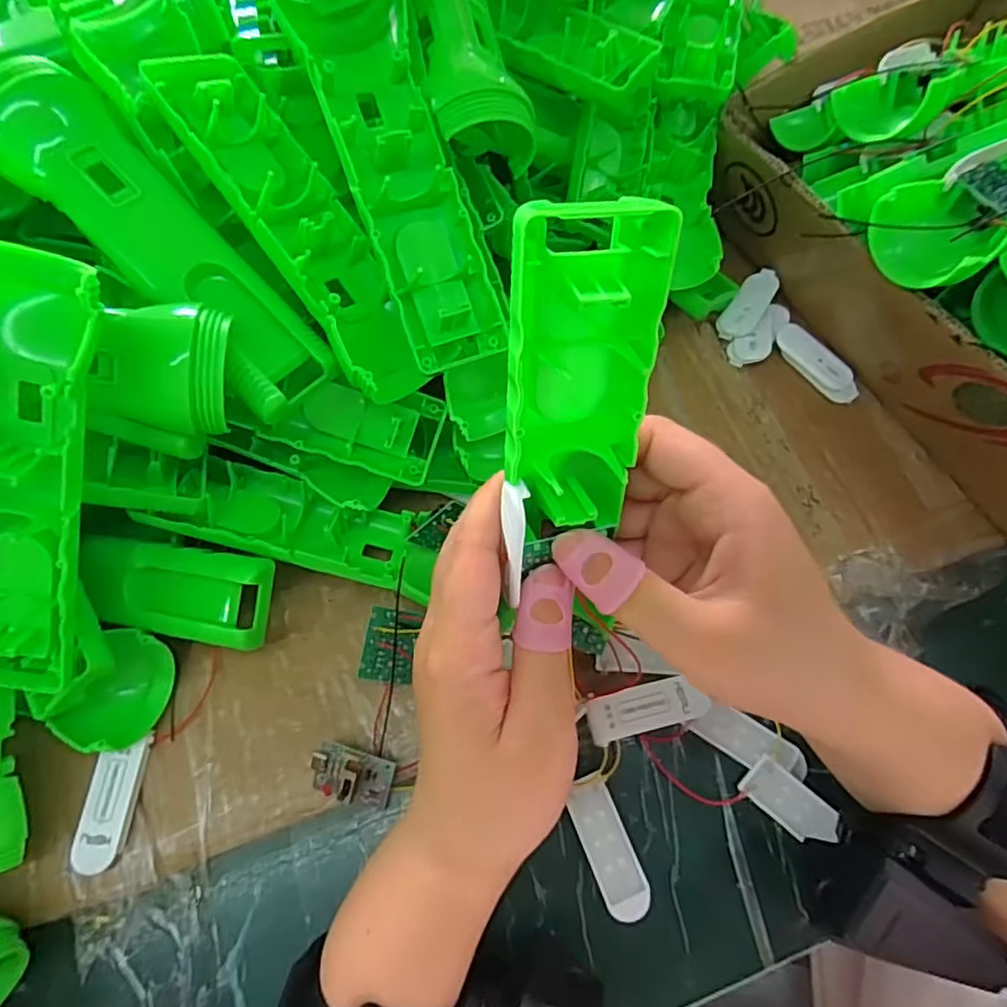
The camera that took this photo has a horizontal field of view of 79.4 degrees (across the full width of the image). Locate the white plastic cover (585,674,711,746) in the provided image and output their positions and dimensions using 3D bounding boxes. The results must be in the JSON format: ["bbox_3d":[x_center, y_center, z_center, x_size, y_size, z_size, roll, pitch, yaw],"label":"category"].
[{"bbox_3d":[0.062,0.092,0.272,0.049,0.004,0.019,-17,76,2],"label":"white plastic cover"}]

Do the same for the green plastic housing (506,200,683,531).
[{"bbox_3d":[0.023,-0.036,0.175,0.041,0.092,0.025,2,40,2],"label":"green plastic housing"}]

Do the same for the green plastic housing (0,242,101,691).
[{"bbox_3d":[-0.172,-0.002,0.217,0.045,0.030,0.166,18,107,9],"label":"green plastic housing"}]

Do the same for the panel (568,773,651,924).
[{"bbox_3d":[0.046,0.151,0.268,0.020,0.005,0.056,-20,67,-7],"label":"panel"}]

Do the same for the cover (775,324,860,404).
[{"bbox_3d":[0.178,-0.079,0.345,0.020,0.010,0.055,-38,70,-14],"label":"cover"}]

